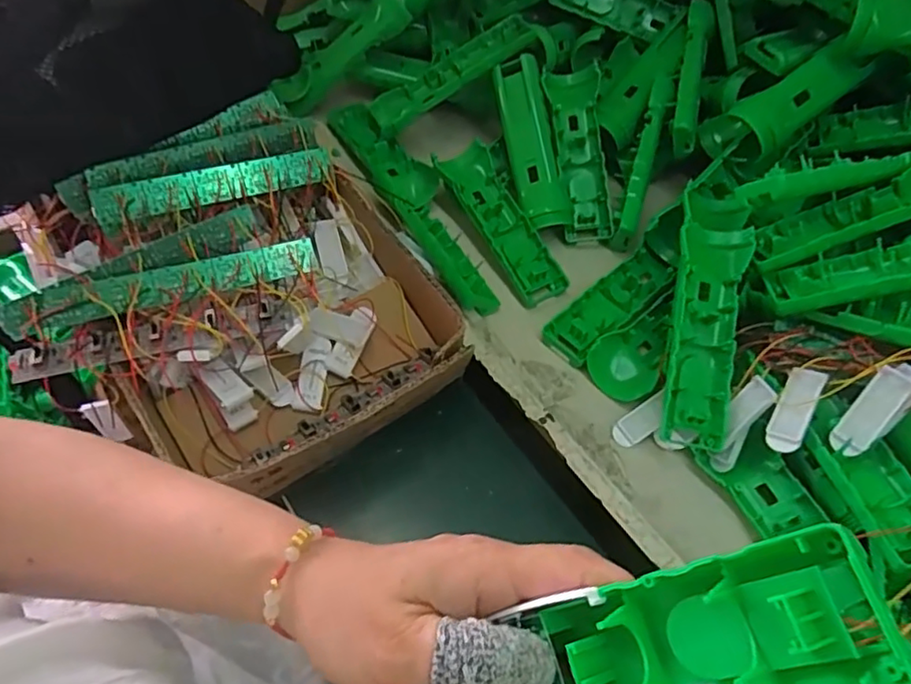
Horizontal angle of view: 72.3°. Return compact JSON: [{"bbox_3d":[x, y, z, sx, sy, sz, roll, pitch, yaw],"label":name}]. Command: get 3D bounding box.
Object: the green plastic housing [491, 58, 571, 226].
[{"bbox_3d":[0.066,-0.175,0.550,0.042,0.025,0.152,-10,80,-8],"label":"green plastic housing"}]

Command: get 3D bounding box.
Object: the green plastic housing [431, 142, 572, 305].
[{"bbox_3d":[0.037,-0.102,0.538,0.044,0.022,0.157,-24,73,-17],"label":"green plastic housing"}]

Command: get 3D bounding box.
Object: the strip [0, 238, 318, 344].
[{"bbox_3d":[-0.199,-0.039,0.431,0.203,0.014,0.027,-16,82,-19],"label":"strip"}]

